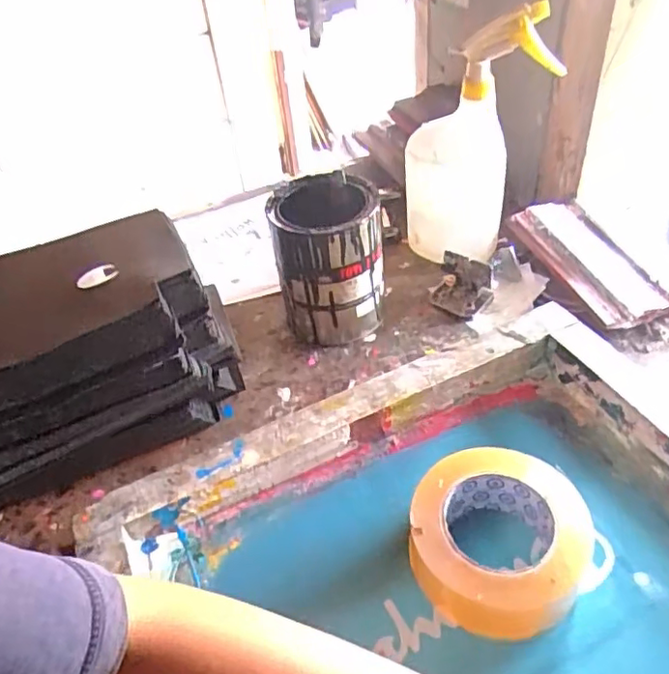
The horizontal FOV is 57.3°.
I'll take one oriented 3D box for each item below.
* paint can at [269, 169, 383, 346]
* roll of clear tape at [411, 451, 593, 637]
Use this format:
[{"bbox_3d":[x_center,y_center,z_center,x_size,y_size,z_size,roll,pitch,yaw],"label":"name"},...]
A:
[{"bbox_3d":[-0.006,-0.077,0.643,0.106,0.146,0.104,-7,42,-1],"label":"paint can"},{"bbox_3d":[0.121,0.143,0.445,0.117,0.057,0.122,-3,42,3],"label":"roll of clear tape"}]

